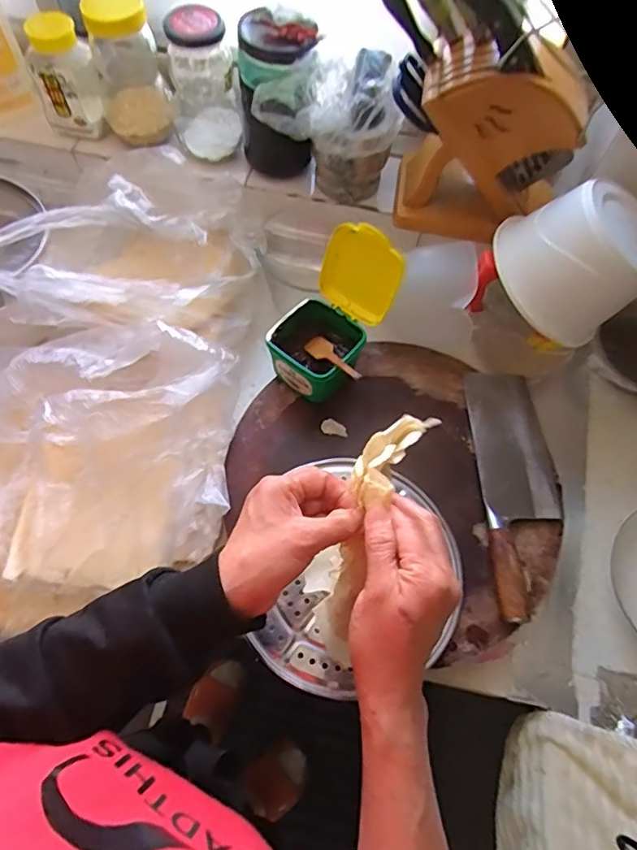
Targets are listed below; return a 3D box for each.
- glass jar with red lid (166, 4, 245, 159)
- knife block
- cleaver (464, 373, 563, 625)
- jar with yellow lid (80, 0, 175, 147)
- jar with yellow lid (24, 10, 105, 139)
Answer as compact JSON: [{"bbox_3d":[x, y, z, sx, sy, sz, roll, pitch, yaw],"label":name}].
[{"bbox_3d":[-0.149,-0.437,0.682,0.077,0.161,0.071,-22,68,-13],"label":"glass jar with red lid"},{"bbox_3d":[0.208,-0.343,0.656,0.183,0.213,0.094,10,64,1],"label":"knife block"},{"bbox_3d":[0.236,0.066,0.623,0.093,0.034,0.303,1,64,-3],"label":"cleaver"},{"bbox_3d":[-0.241,-0.454,0.679,0.087,0.153,0.083,1,64,-3],"label":"jar with yellow lid"},{"bbox_3d":[-0.338,-0.464,0.701,0.072,0.110,0.069,1,64,-3],"label":"jar with yellow lid"}]

